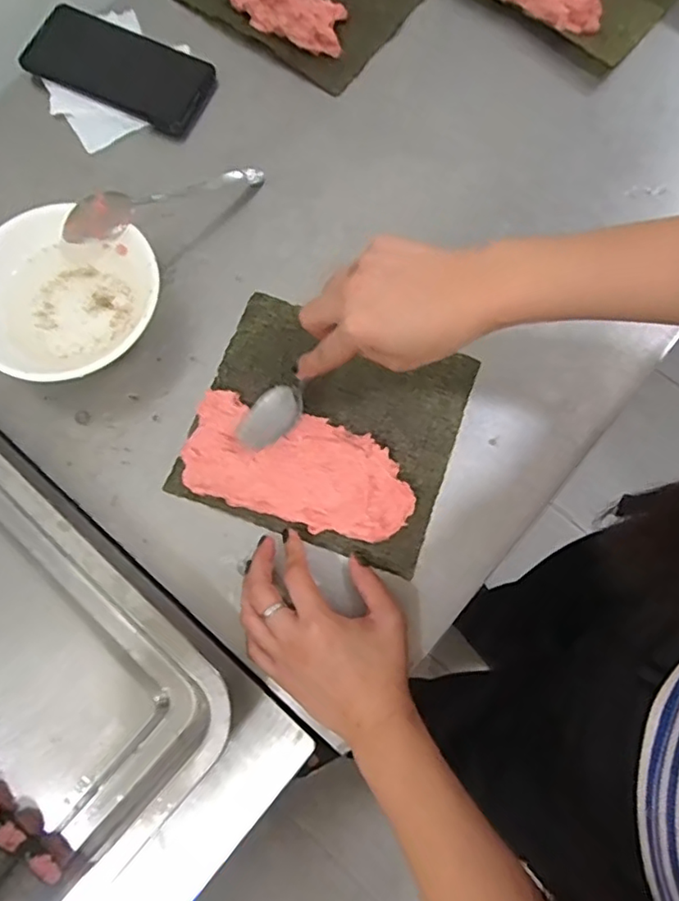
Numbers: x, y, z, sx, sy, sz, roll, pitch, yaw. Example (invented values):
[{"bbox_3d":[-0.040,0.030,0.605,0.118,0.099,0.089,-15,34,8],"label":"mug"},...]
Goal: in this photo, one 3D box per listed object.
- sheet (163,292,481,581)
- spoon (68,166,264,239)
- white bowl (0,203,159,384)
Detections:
[{"bbox_3d":[-0.010,-0.019,0.461,0.193,0.018,0.173,19,78,5],"label":"sheet"},{"bbox_3d":[-0.139,-0.206,0.491,0.174,0.017,0.033,-29,77,-24],"label":"spoon"},{"bbox_3d":[-0.212,-0.115,0.472,0.135,0.048,0.135,0,77,1],"label":"white bowl"}]

